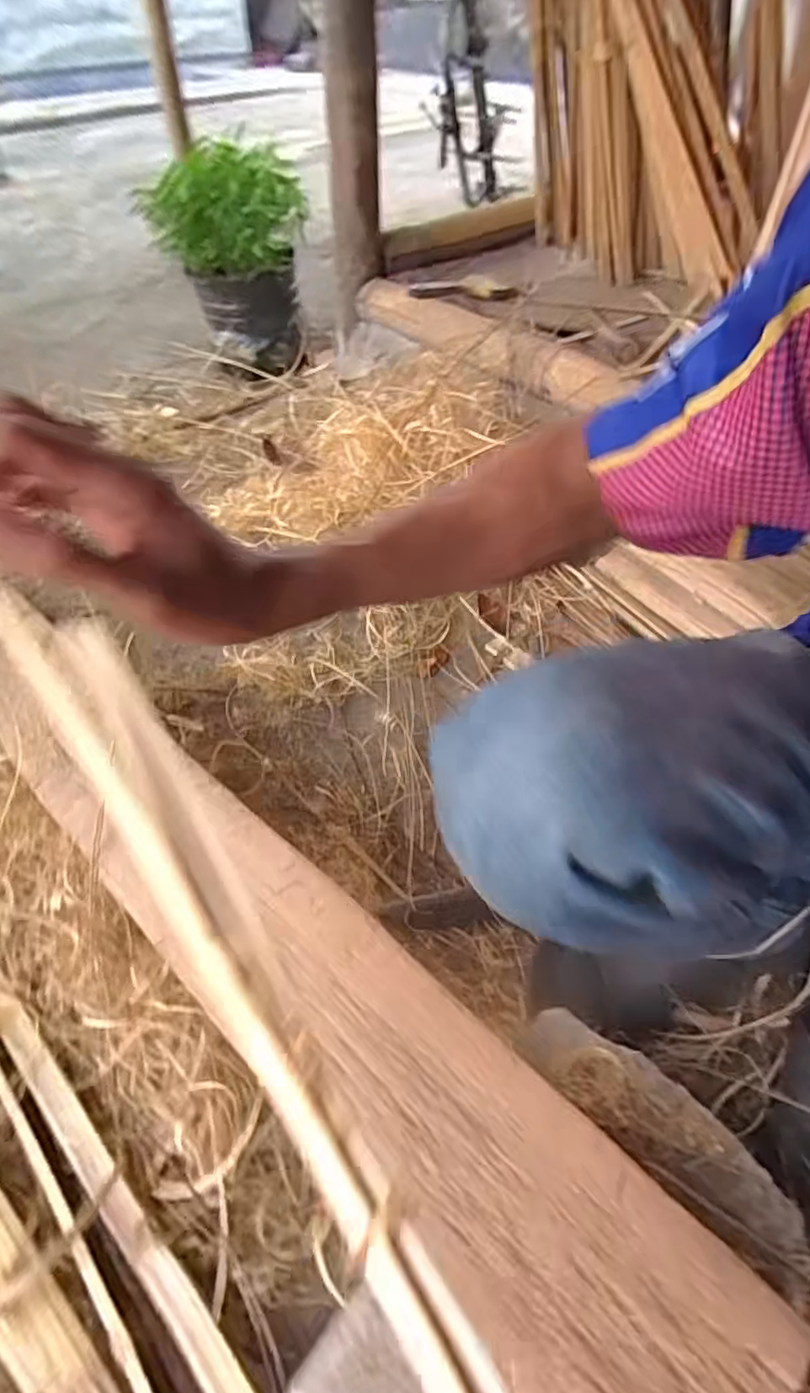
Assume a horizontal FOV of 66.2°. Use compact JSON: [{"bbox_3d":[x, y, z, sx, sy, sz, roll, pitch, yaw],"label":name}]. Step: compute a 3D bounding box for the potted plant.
[{"bbox_3d":[-0.382,-0.921,1.339,0.284,0.384,0.284,5,49,5],"label":"potted plant"}]

